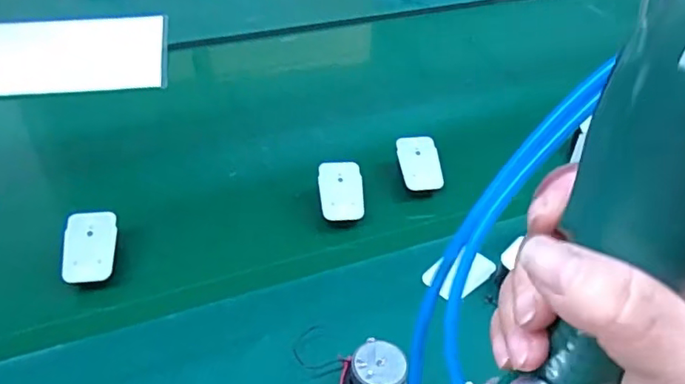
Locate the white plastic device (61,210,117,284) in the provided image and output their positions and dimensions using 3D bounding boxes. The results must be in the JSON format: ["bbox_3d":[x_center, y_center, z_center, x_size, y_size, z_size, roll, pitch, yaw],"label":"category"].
[{"bbox_3d":[-0.235,0.051,0.539,0.045,0.006,0.066,-1,72,-19],"label":"white plastic device"}]

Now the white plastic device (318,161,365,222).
[{"bbox_3d":[-0.001,-0.002,0.616,0.045,0.005,0.068,-3,68,-6],"label":"white plastic device"}]

